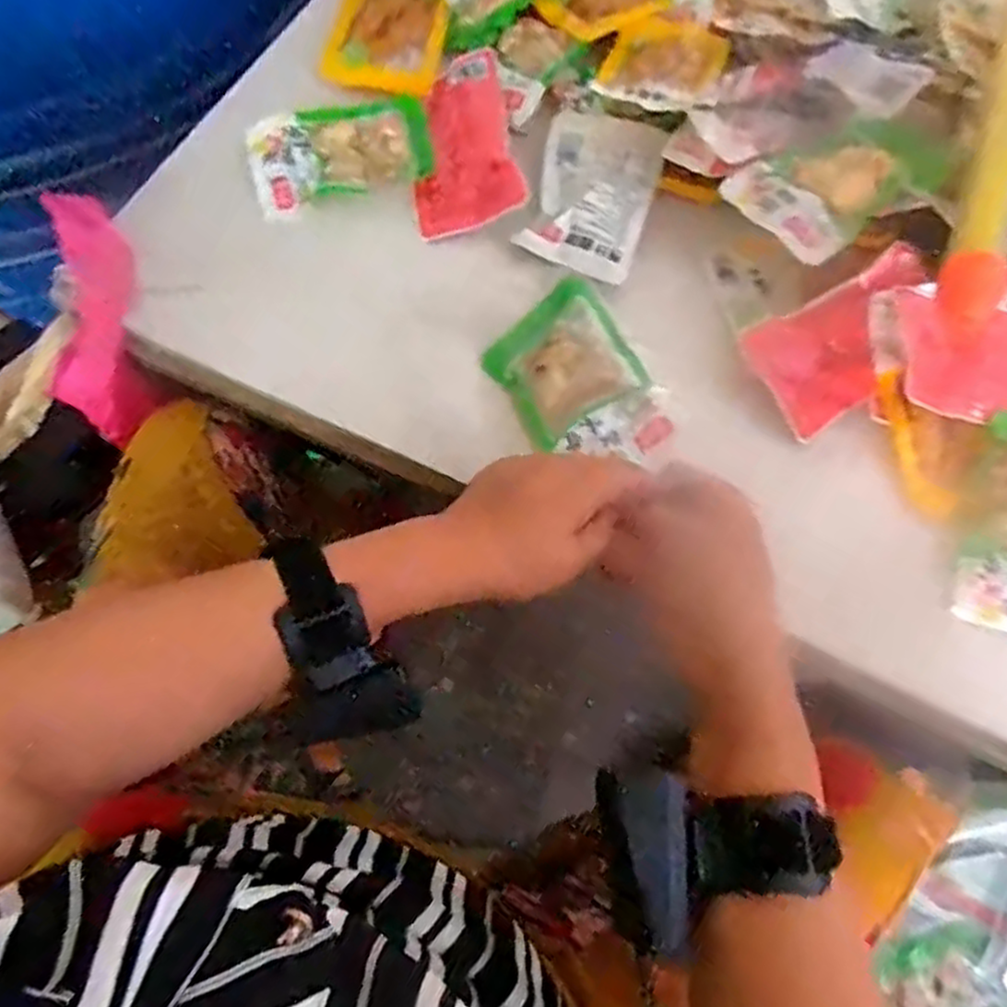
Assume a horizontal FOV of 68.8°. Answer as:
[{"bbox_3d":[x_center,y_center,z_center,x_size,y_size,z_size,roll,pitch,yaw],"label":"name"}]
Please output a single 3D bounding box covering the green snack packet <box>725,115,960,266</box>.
[{"bbox_3d":[0.212,-0.205,0.464,0.128,0.014,0.078,-32,73,-14],"label":"green snack packet"}]

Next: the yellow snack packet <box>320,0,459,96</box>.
[{"bbox_3d":[-0.082,-0.366,0.554,0.087,0.018,0.136,13,69,2],"label":"yellow snack packet"}]

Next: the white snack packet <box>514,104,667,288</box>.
[{"bbox_3d":[0.063,-0.219,0.501,0.079,0.021,0.138,18,69,4],"label":"white snack packet"}]

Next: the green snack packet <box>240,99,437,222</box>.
[{"bbox_3d":[-0.113,-0.244,0.508,0.123,0.023,0.074,-16,70,-9],"label":"green snack packet"}]

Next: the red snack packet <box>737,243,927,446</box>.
[{"bbox_3d":[0.215,-0.100,0.457,0.121,0.005,0.072,-31,87,-1],"label":"red snack packet"}]

